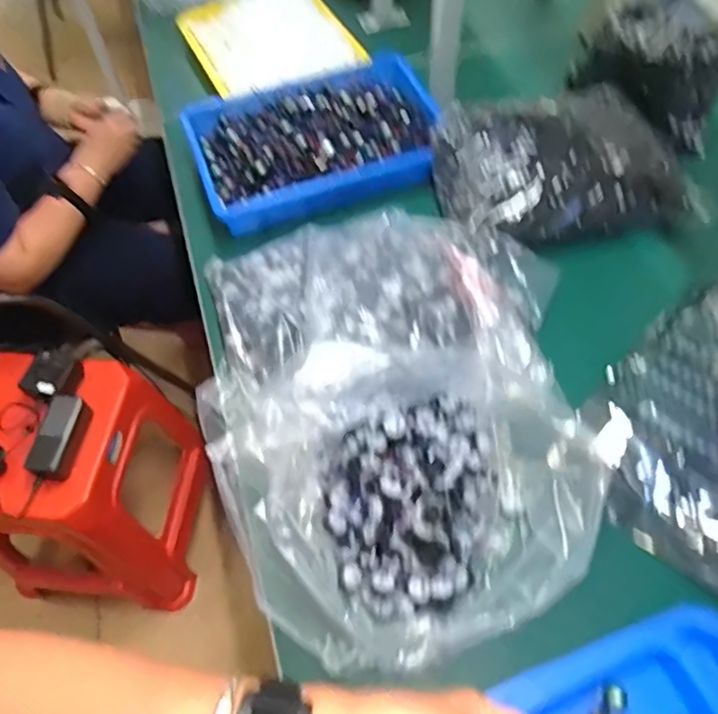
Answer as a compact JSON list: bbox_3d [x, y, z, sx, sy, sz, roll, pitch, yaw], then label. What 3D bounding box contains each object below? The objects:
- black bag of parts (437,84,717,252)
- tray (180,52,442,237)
[{"bbox_3d":[0.281,-0.266,0.830,0.342,0.093,0.207,-8,59,-2],"label":"black bag of parts"},{"bbox_3d":[-0.064,-0.337,0.918,0.372,0.052,0.255,-18,60,-8],"label":"tray"}]

